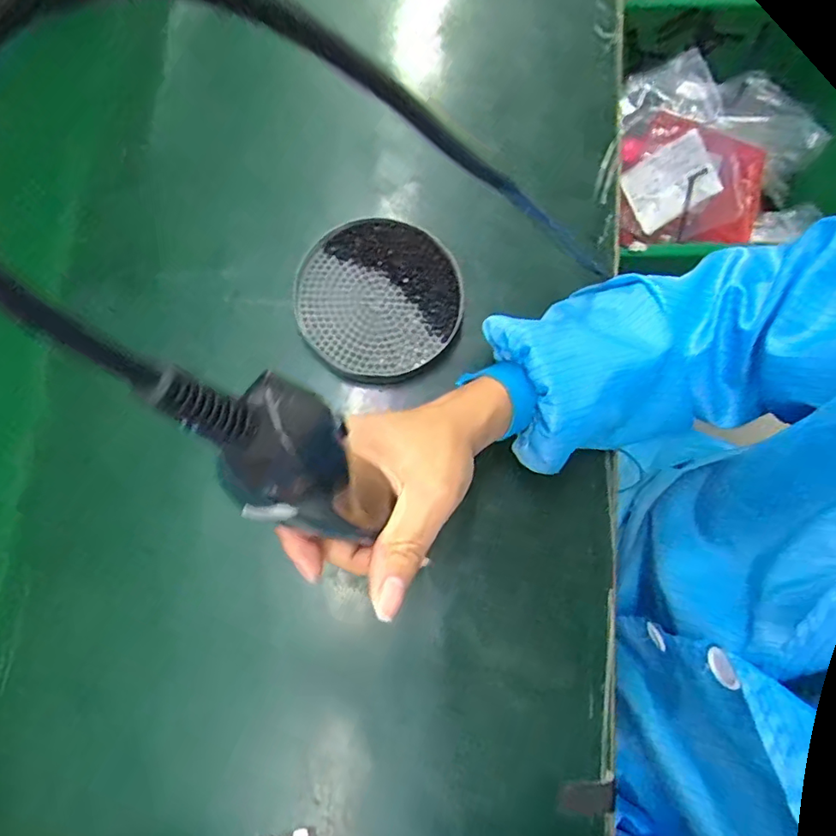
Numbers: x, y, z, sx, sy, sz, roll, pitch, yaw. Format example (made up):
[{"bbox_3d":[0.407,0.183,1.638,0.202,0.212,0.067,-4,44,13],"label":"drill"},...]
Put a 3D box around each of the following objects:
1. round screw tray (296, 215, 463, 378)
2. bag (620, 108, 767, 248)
[{"bbox_3d":[-0.028,-0.084,0.380,0.112,0.016,0.105,0,79,0],"label":"round screw tray"},{"bbox_3d":[0.340,-0.294,0.715,0.197,0.043,0.157,22,119,3],"label":"bag"}]

